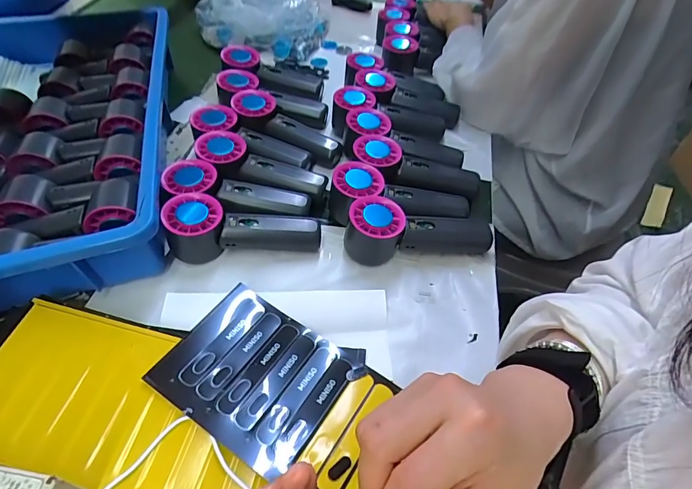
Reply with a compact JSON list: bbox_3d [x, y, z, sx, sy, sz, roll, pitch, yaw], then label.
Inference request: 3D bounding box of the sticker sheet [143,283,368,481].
[{"bbox_3d":[-0.074,0.103,0.344,0.137,0.005,0.113,29,51,17],"label":"sticker sheet"}]

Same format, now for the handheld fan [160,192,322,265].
[{"bbox_3d":[-0.104,-0.017,0.427,0.153,0.043,0.046,-2,50,-7],"label":"handheld fan"}]

